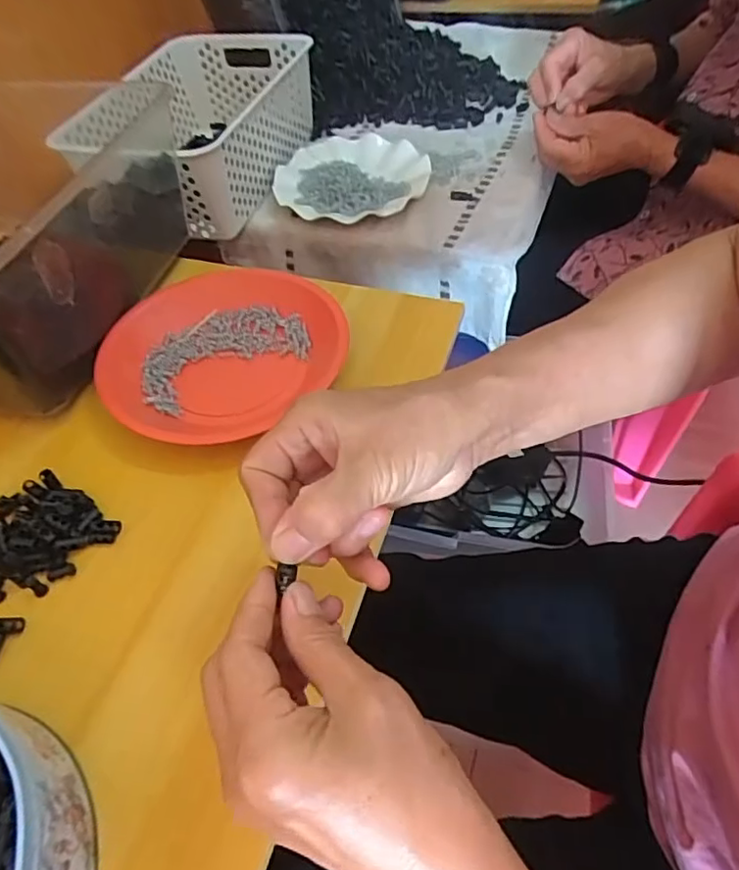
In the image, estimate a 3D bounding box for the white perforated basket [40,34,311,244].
[{"bbox_3d":[-0.217,-0.383,0.744,0.220,0.114,0.318,13,53,15],"label":"white perforated basket"}]

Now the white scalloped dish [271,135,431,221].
[{"bbox_3d":[-0.022,-0.319,0.722,0.187,0.019,0.185,-3,51,3],"label":"white scalloped dish"}]

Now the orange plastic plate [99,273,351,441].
[{"bbox_3d":[-0.125,-0.072,0.490,0.169,0.029,0.192,36,62,29],"label":"orange plastic plate"}]

